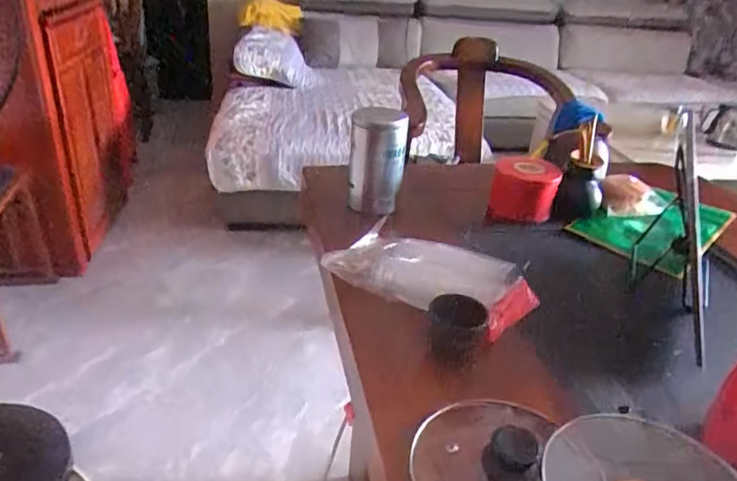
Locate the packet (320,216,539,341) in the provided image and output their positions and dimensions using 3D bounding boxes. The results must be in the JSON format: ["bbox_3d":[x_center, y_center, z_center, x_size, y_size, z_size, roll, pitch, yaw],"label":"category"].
[{"bbox_3d":[0.077,0.045,0.688,0.225,0.064,0.135,17,32,23],"label":"packet"}]

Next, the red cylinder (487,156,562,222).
[{"bbox_3d":[0.265,-0.087,0.951,0.105,0.094,0.101,11,30,12],"label":"red cylinder"}]

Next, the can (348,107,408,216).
[{"bbox_3d":[0.015,-0.130,0.895,0.088,0.150,0.104,6,29,3],"label":"can"}]

